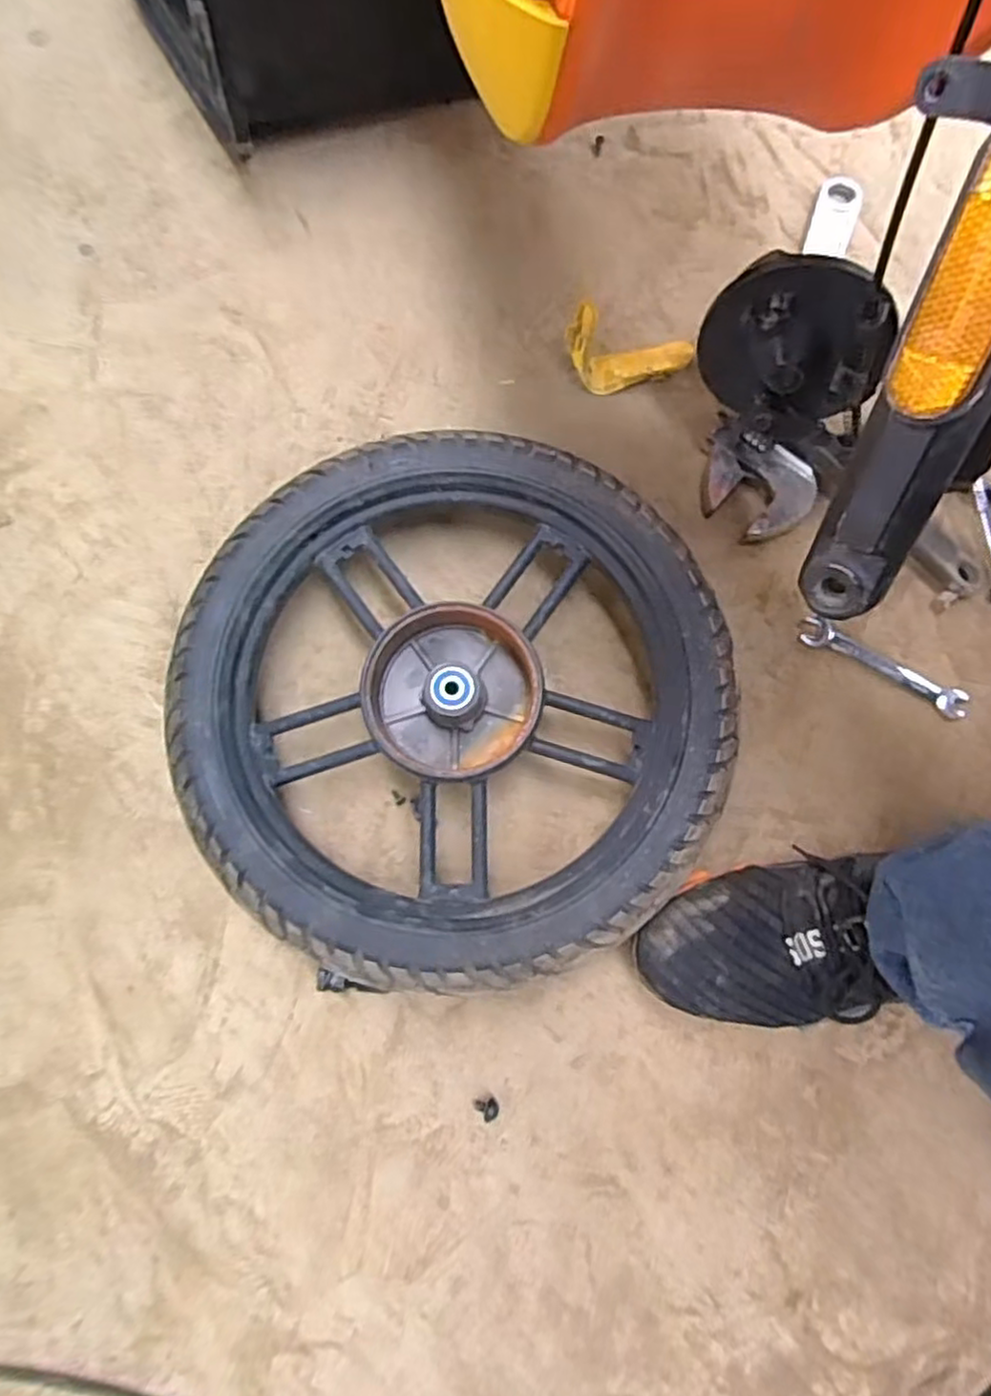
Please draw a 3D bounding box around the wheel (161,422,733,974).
[{"bbox_3d":[-0.028,0.006,0.491,0.355,0.079,0.361,0,78,1],"label":"wheel"}]

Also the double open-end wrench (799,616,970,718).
[{"bbox_3d":[0.301,-0.024,0.534,0.129,0.004,0.022,30,80,7],"label":"double open-end wrench"}]

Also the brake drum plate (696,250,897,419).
[{"bbox_3d":[0.204,-0.244,0.476,0.116,0.122,0.045,34,64,6],"label":"brake drum plate"}]

